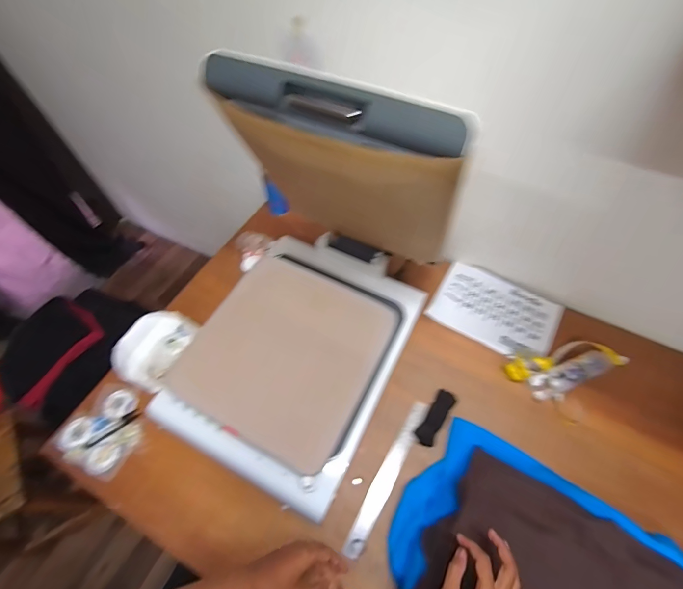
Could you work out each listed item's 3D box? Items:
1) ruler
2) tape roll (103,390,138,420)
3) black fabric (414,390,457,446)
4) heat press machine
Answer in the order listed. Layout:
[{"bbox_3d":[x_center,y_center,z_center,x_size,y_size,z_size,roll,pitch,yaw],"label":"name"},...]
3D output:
[{"bbox_3d":[0.100,0.368,0.707,0.039,0.005,0.325,27,63,15],"label":"ruler"},{"bbox_3d":[-0.514,0.252,0.787,0.065,0.012,0.065,0,60,0],"label":"tape roll"},{"bbox_3d":[0.209,0.270,0.752,0.040,0.020,0.126,31,64,17],"label":"black fabric"},{"bbox_3d":[-0.090,-0.001,0.583,0.421,0.476,0.555,24,63,13],"label":"heat press machine"}]

